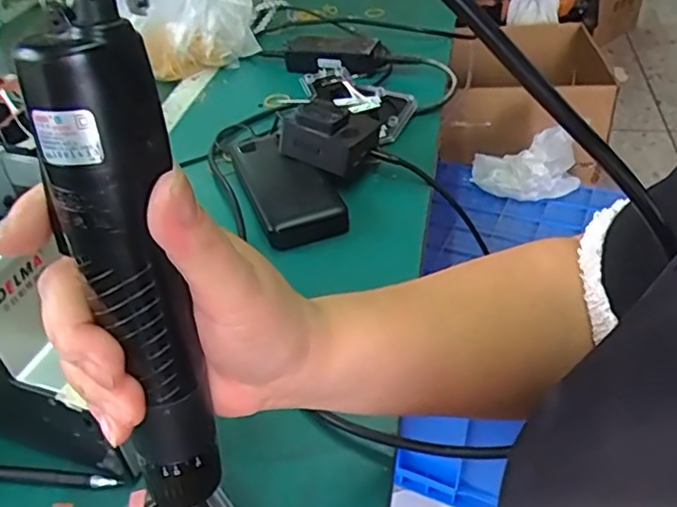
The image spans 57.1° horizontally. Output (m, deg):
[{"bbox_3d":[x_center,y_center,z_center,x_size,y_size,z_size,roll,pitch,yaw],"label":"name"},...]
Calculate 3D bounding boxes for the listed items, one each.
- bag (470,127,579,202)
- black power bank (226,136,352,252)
[{"bbox_3d":[0.370,-0.172,1.224,0.200,0.125,0.096,2,40,10],"label":"bag"},{"bbox_3d":[-0.054,-0.071,0.602,0.073,0.024,0.176,-17,41,-14],"label":"black power bank"}]

